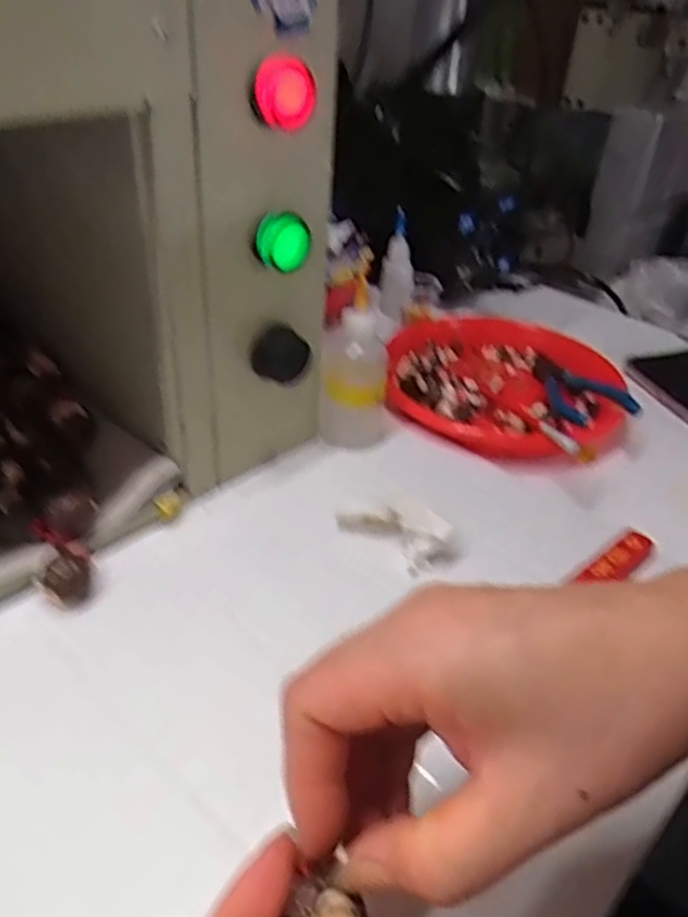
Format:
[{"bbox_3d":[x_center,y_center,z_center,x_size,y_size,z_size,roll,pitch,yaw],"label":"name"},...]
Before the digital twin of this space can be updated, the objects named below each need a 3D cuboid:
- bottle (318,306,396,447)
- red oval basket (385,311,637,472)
[{"bbox_3d":[0.010,-0.054,0.453,0.046,0.085,0.033,7,36,2],"label":"bottle"},{"bbox_3d":[0.118,-0.056,0.532,0.168,0.029,0.199,7,36,2],"label":"red oval basket"}]

